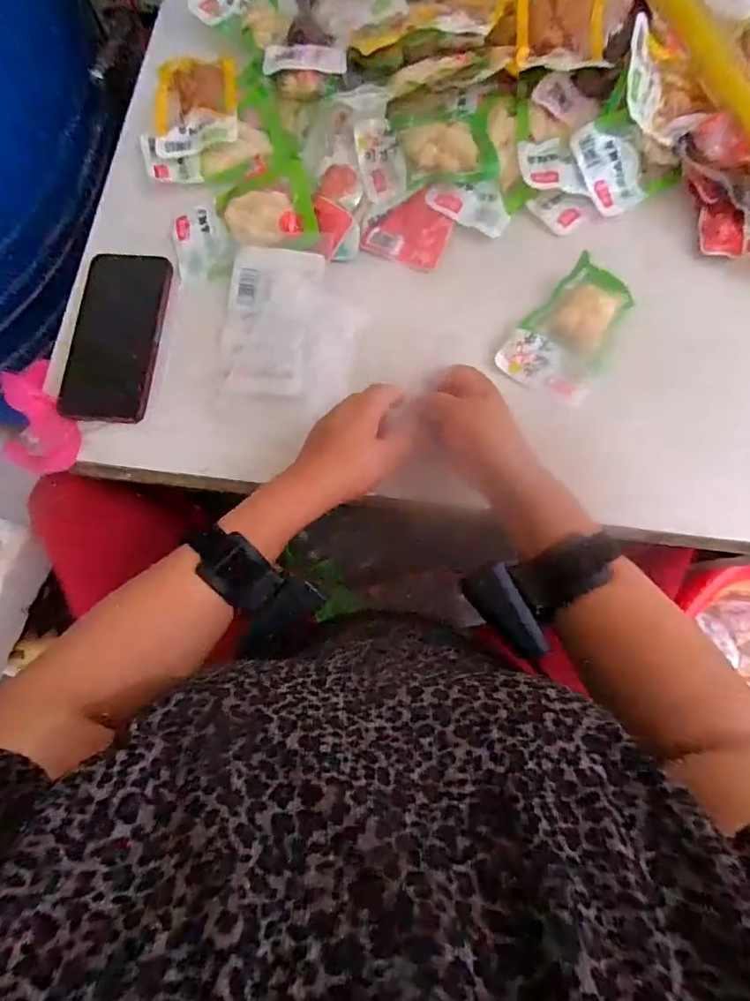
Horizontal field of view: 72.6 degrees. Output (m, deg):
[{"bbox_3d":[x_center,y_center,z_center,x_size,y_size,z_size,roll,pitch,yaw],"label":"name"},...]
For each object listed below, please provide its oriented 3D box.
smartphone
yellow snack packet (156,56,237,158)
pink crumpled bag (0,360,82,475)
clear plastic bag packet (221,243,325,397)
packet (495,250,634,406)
[{"bbox_3d":[-0.235,-0.151,0.462,0.078,0.007,0.164,4,77,3],"label":"smartphone"},{"bbox_3d":[-0.183,-0.409,0.523,0.081,0.010,0.125,-7,77,0],"label":"yellow snack packet"},{"bbox_3d":[-0.302,-0.071,0.450,0.061,0.037,0.093,-29,78,-5],"label":"pink crumpled bag"},{"bbox_3d":[-0.097,-0.163,0.459,0.081,0.010,0.138,9,77,4],"label":"clear plastic bag packet"},{"bbox_3d":[0.173,-0.147,0.445,0.078,0.022,0.118,37,81,9],"label":"packet"}]

